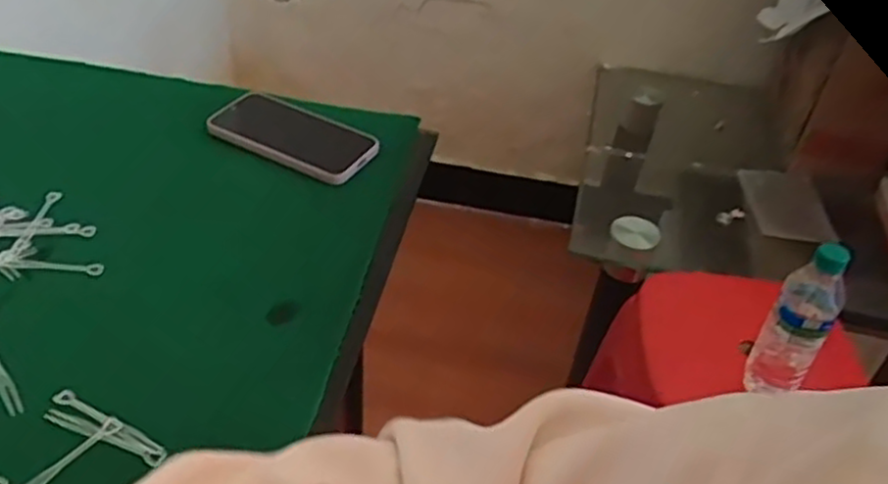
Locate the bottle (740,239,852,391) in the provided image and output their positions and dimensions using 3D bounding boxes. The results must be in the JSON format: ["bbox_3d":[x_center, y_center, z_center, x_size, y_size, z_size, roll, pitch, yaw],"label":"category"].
[{"bbox_3d":[0.411,0.094,0.896,0.064,0.228,0.075,28,45,23],"label":"bottle"}]

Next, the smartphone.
[{"bbox_3d":[-0.147,-0.107,0.759,0.167,0.013,0.082,23,44,18],"label":"smartphone"}]

